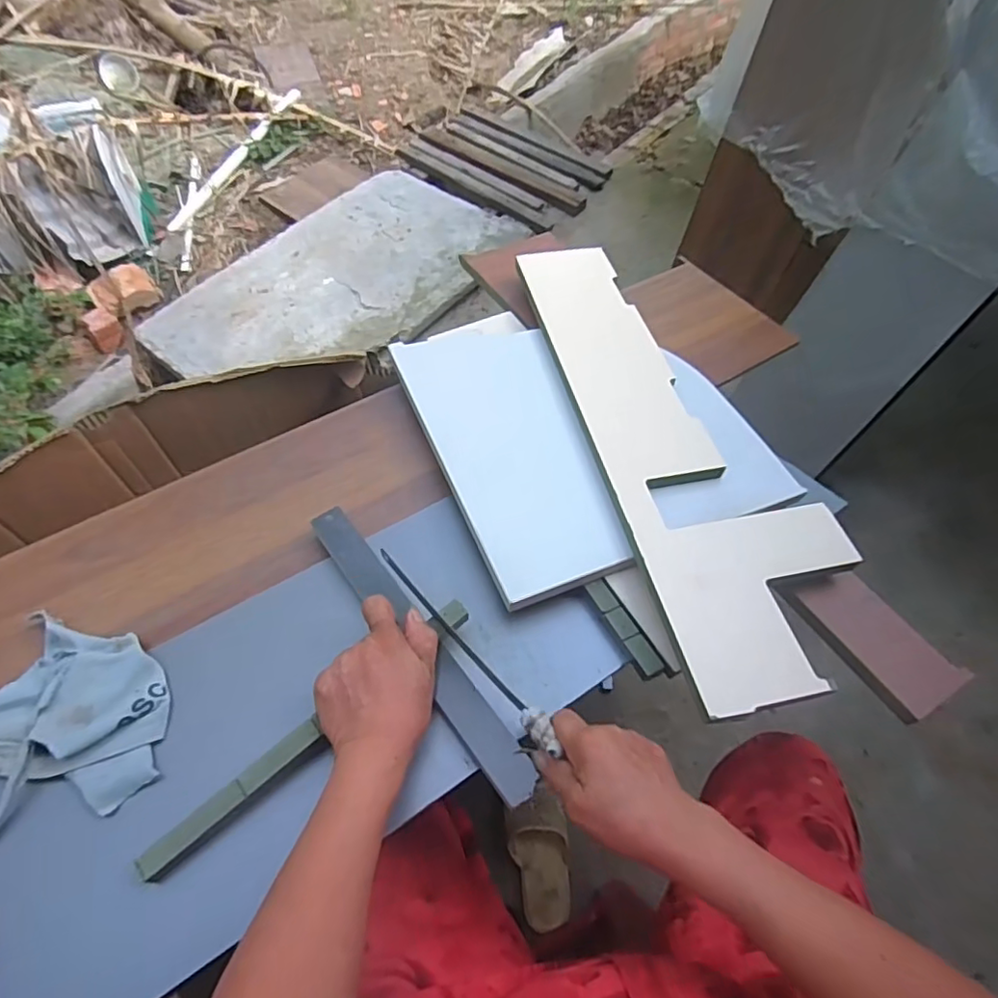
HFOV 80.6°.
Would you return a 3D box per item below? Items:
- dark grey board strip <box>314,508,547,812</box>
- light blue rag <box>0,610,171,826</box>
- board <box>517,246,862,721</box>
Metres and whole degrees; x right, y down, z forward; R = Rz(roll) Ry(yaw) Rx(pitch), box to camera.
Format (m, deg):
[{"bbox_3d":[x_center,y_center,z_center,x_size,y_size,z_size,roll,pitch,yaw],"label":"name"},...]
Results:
[{"bbox_3d":[-0.071,0.116,0.500,0.036,0.013,0.306,-33,63,-20],"label":"dark grey board strip"},{"bbox_3d":[-0.334,0.162,0.455,0.135,0.028,0.159,-12,58,-9],"label":"light blue rag"},{"bbox_3d":[0.174,-0.090,0.612,0.182,0.012,0.591,-10,55,-9],"label":"board"}]

